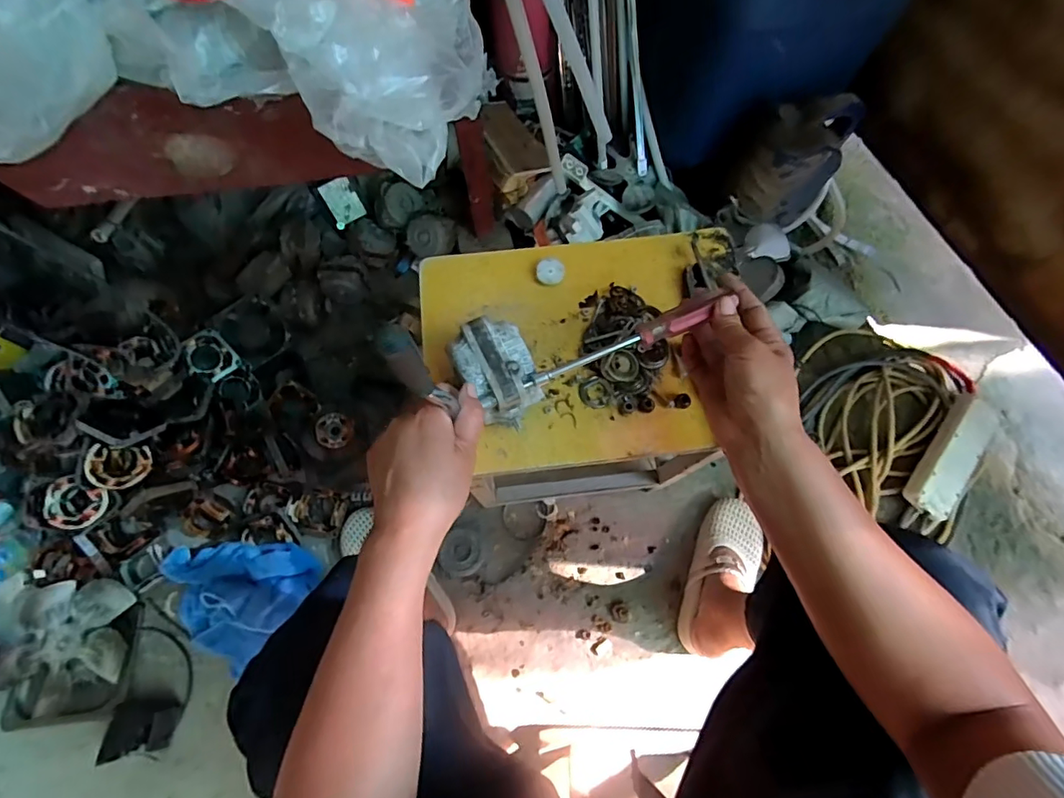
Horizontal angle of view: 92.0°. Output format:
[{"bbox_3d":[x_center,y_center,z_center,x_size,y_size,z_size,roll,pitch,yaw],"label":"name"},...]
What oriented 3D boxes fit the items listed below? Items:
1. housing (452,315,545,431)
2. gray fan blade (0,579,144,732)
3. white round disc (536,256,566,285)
[{"bbox_3d":[-0.028,-0.023,0.438,0.062,0.044,0.086,-25,71,-9],"label":"housing"},{"bbox_3d":[-0.697,0.379,0.771,0.192,0.080,0.190,-9,69,-4],"label":"gray fan blade"},{"bbox_3d":[0.019,-0.132,0.529,0.028,0.004,0.027,0,94,-3],"label":"white round disc"}]

